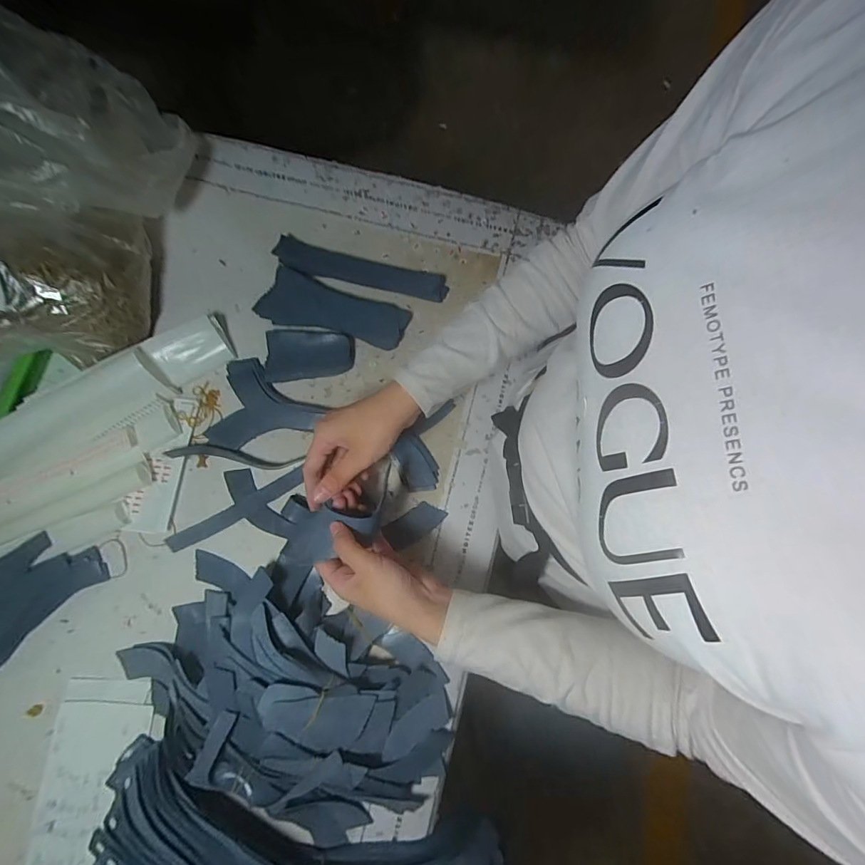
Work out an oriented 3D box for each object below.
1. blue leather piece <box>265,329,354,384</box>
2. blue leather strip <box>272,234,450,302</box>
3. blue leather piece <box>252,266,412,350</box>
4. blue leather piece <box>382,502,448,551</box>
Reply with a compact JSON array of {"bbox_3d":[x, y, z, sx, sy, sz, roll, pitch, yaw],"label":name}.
[{"bbox_3d":[-0.141,-0.094,0.486,0.099,0.018,0.063,-8,79,-2],"label":"blue leather piece"},{"bbox_3d":[-0.083,-0.193,0.506,0.200,0.017,0.034,12,79,2],"label":"blue leather strip"},{"bbox_3d":[-0.114,-0.141,0.497,0.169,0.018,0.060,18,80,3],"label":"blue leather piece"},{"bbox_3d":[-0.018,0.097,0.458,0.064,0.004,0.031,-32,81,-6],"label":"blue leather piece"}]

